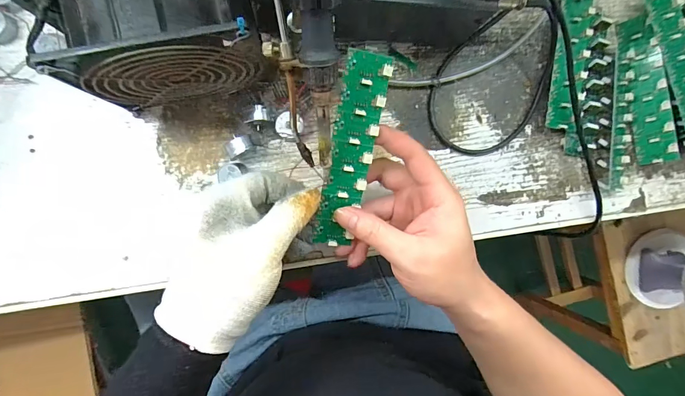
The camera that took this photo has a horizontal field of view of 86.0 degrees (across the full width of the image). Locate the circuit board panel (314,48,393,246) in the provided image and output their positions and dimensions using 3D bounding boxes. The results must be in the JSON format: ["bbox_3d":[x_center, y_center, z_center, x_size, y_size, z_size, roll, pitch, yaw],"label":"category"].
[{"bbox_3d":[0.005,-0.030,0.258,0.030,0.005,0.137,11,108,-7],"label":"circuit board panel"}]

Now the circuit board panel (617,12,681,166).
[{"bbox_3d":[0.290,-0.102,0.350,0.009,0.030,0.138,-11,91,-36],"label":"circuit board panel"}]

